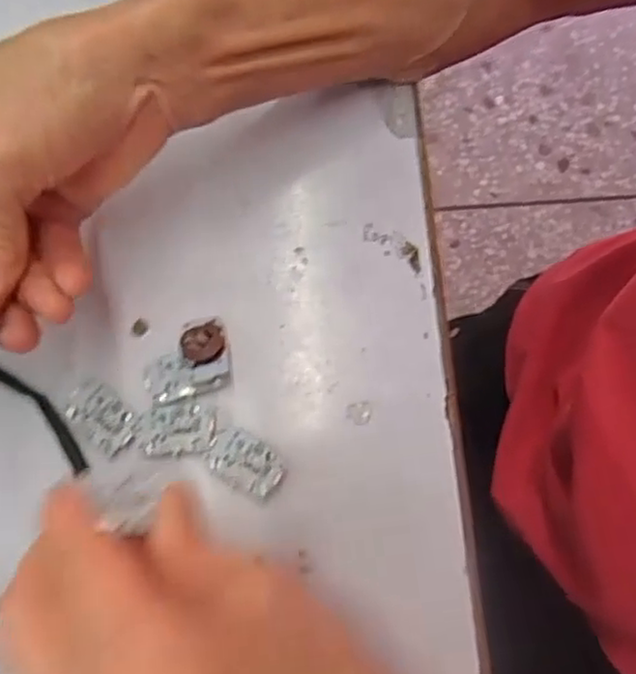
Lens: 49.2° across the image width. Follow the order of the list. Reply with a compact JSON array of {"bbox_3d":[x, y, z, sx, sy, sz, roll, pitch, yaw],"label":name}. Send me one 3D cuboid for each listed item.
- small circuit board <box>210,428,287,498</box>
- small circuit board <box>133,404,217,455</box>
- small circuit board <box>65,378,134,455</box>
[{"bbox_3d":[-0.026,0.047,0.259,0.028,0.005,0.019,25,75,7],"label":"small circuit board"},{"bbox_3d":[-0.054,0.034,0.261,0.030,0.004,0.018,-2,73,-1],"label":"small circuit board"},{"bbox_3d":[-0.083,0.030,0.263,0.030,0.004,0.018,41,77,11],"label":"small circuit board"}]

